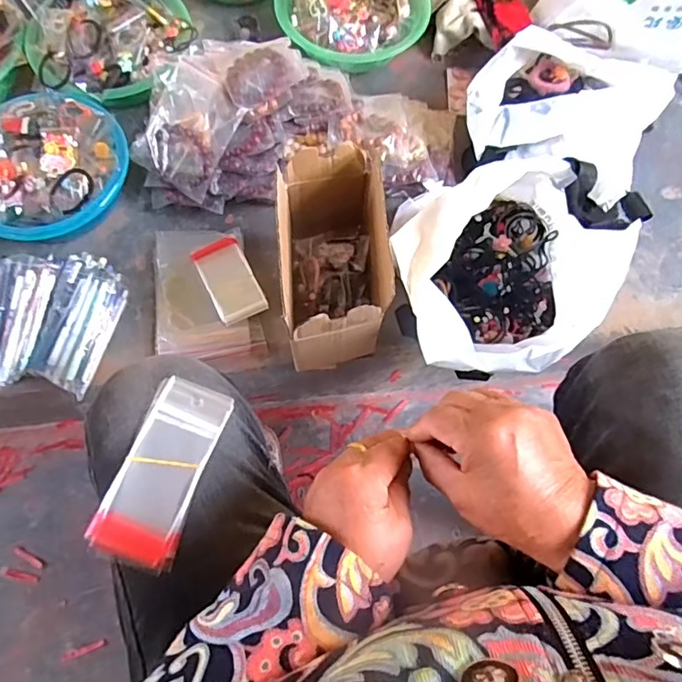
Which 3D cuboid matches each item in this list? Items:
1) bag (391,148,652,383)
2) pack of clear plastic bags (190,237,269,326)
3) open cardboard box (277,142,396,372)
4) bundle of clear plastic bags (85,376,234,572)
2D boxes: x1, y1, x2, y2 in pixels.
[{"bbox_3d":[0.201,-0.077,0.654,0.279,0.205,0.230,-28,73,-11],"label":"bag"},{"bbox_3d":[-0.153,-0.084,0.730,0.065,0.010,0.121,-26,72,-10],"label":"pack of clear plastic bags"},{"bbox_3d":[-0.010,-0.095,0.648,0.113,0.172,0.217,-4,70,-2],"label":"open cardboard box"},{"bbox_3d":[-0.124,0.090,0.378,0.056,0.011,0.125,25,67,-12],"label":"bundle of clear plastic bags"}]

